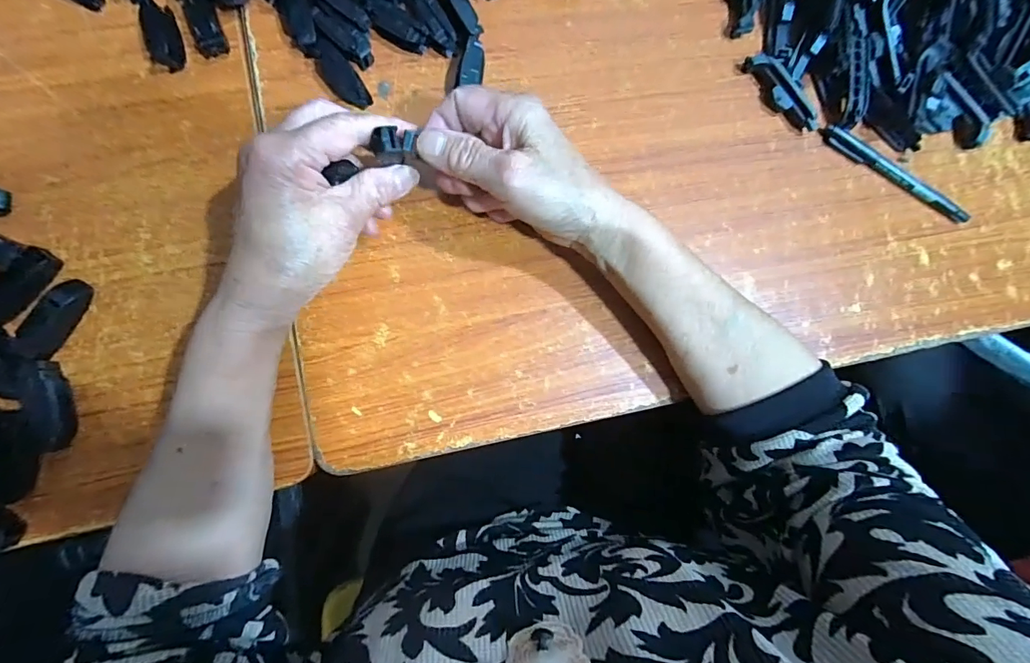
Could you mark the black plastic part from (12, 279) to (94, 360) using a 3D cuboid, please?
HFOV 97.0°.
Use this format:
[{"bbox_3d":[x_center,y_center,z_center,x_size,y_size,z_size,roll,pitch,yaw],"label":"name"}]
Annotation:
[{"bbox_3d":[-0.294,-0.010,0.291,0.023,0.011,0.052,30,82,-2],"label":"black plastic part"}]

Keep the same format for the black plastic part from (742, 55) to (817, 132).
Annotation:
[{"bbox_3d":[0.213,-0.190,0.363,0.076,0.021,0.015,44,81,0],"label":"black plastic part"}]

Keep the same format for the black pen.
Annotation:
[{"bbox_3d":[0.308,-0.126,0.368,0.139,0.009,0.012,30,82,-2],"label":"black pen"}]

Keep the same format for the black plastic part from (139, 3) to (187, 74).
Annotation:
[{"bbox_3d":[-0.245,-0.204,0.317,0.022,0.013,0.046,-17,86,-8],"label":"black plastic part"}]

